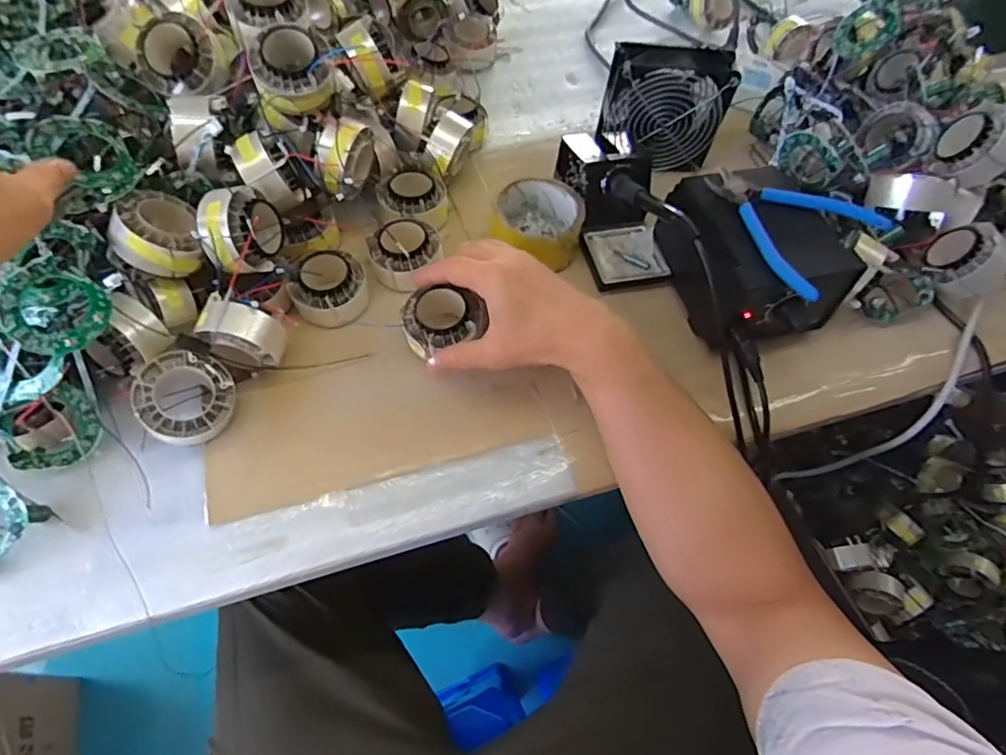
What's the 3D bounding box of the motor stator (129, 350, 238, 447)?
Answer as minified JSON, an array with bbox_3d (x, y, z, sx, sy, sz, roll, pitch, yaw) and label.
[{"bbox_3d":[-0.241,0.015,0.431,0.066,0.027,0.070,5,77,-24],"label":"motor stator"}]

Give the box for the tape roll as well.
[{"bbox_3d":[0.033,-0.148,0.552,0.084,0.046,0.091,1,59,-2],"label":"tape roll"}]

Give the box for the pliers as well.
[{"bbox_3d":[0.250,-0.137,0.476,0.119,0.016,0.148,-23,63,-15],"label":"pliers"}]

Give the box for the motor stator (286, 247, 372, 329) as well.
[{"bbox_3d":[-0.153,-0.080,0.500,0.064,0.030,0.060,-9,60,-8],"label":"motor stator"}]

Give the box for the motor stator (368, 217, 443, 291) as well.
[{"bbox_3d":[-0.091,-0.115,0.530,0.055,0.041,0.059,1,59,-2],"label":"motor stator"}]

